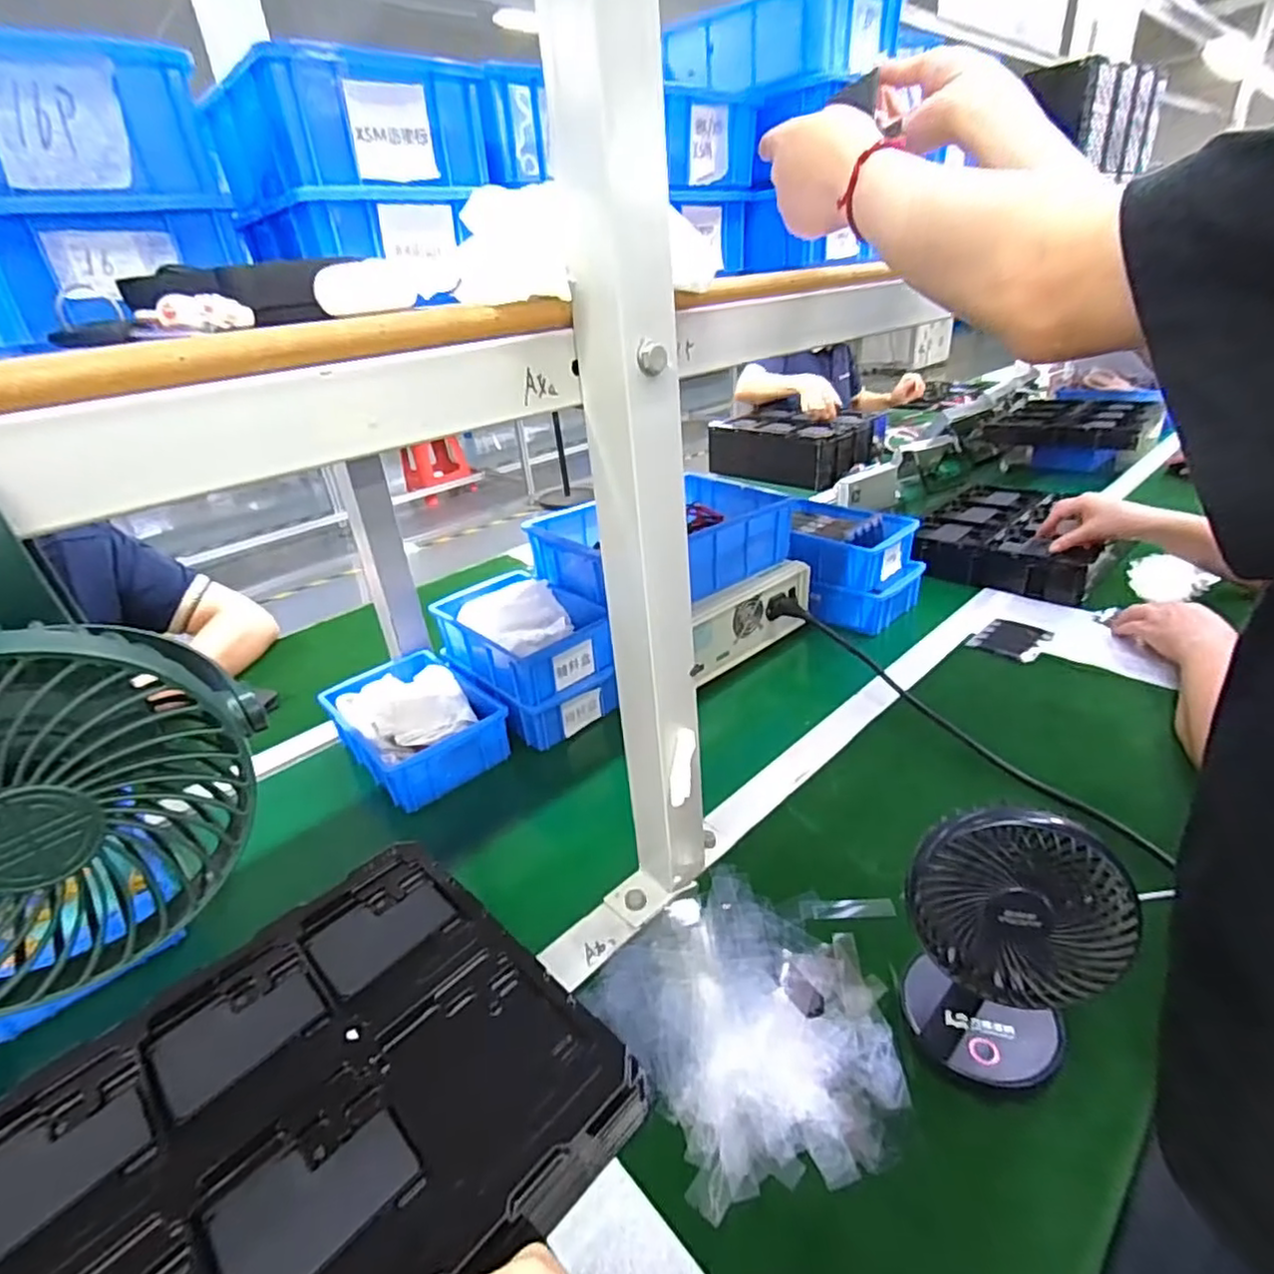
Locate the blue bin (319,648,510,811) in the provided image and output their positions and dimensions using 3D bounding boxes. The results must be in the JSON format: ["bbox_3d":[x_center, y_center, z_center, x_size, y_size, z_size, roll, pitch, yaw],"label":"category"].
[{"bbox_3d":[-0.249,0.090,0.732,0.144,0.066,0.207,-25,35,-32],"label":"blue bin"}]

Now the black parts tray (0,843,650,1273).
[{"bbox_3d":[-0.203,0.291,0.388,0.316,0.047,0.276,-29,37,-36],"label":"black parts tray"}]

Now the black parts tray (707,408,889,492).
[{"bbox_3d":[0.382,-0.480,1.660,0.378,0.119,0.336,15,35,32],"label":"black parts tray"}]

